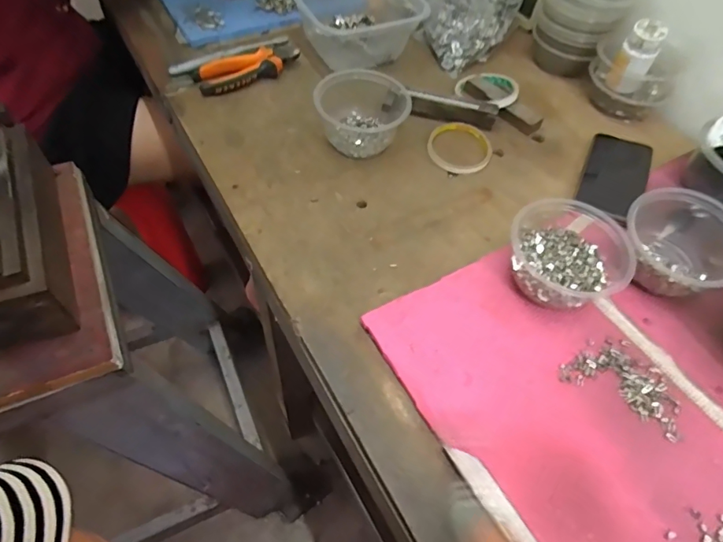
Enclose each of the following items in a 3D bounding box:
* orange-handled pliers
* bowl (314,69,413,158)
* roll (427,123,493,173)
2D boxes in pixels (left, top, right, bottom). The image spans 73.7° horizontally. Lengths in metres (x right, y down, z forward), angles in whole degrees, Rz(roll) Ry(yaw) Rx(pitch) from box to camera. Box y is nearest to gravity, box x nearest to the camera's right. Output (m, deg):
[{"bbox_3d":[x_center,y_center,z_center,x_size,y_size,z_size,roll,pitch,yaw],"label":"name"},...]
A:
[{"bbox_3d":[-0.154,-0.286,0.676,0.160,0.020,0.058,-32,64,-21],"label":"orange-handled pliers"},{"bbox_3d":[-0.001,-0.202,0.606,0.114,0.070,0.092,-4,58,-5],"label":"bowl"},{"bbox_3d":[0.129,-0.161,0.628,0.080,0.007,0.089,16,58,7],"label":"roll"}]

